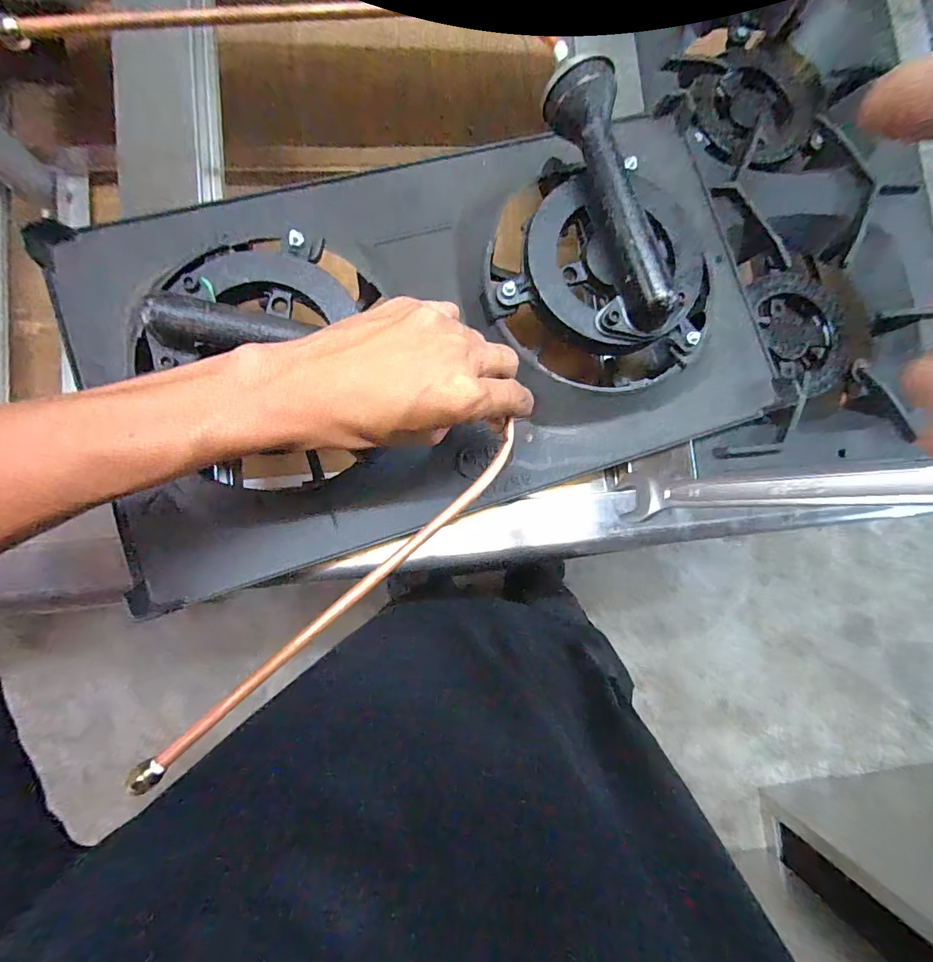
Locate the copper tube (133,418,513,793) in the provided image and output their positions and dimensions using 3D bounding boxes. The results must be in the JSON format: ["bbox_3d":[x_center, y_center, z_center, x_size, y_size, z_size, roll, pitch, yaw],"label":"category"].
[{"bbox_3d":[-0.069,0.064,0.262,0.279,0.007,0.018,-41,90,-10],"label":"copper tube"}]

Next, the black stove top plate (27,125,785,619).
[{"bbox_3d":[-0.019,-0.119,0.357,0.523,0.039,0.299,-17,87,-8],"label":"black stove top plate"}]

